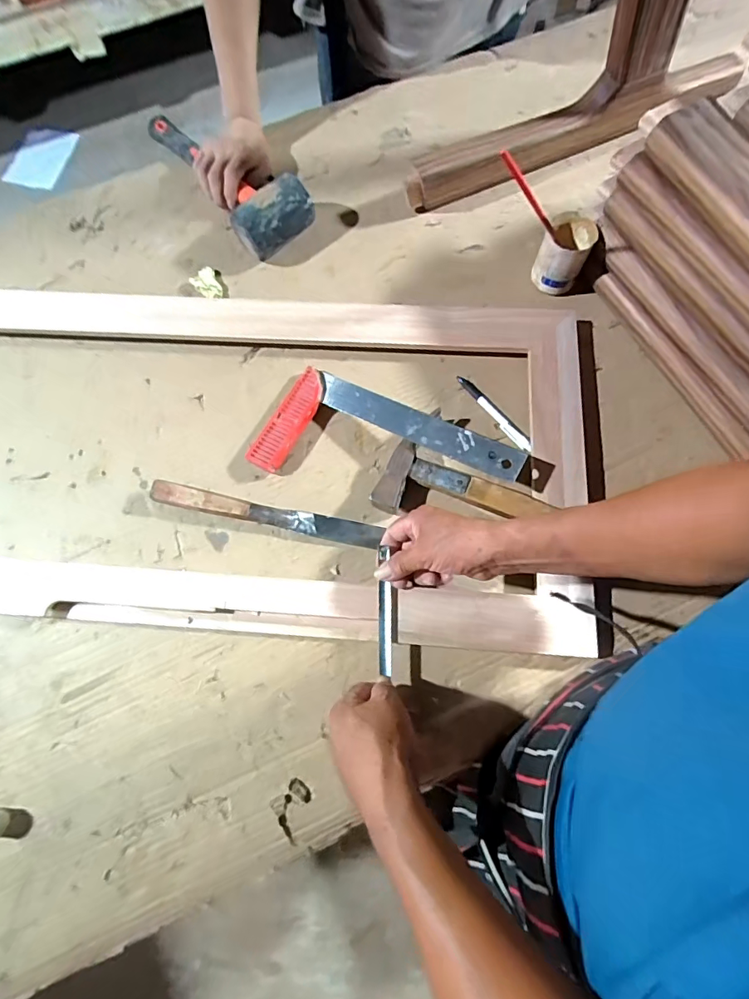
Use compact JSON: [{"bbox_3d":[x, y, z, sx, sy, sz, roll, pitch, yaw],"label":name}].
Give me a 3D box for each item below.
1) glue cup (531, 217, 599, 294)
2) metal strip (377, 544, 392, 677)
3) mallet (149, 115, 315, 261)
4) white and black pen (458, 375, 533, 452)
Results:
[{"bbox_3d":[0.248,-0.321,0.615,0.062,0.075,0.065,30,76,10],"label":"glue cup"},{"bbox_3d":[0.011,0.118,0.501,0.015,0.009,0.132,-2,77,1],"label":"metal strip"},{"bbox_3d":[-0.244,-0.468,0.673,0.325,0.072,0.097,37,78,11],"label":"mallet"},{"bbox_3d":[0.151,-0.111,0.590,0.014,0.009,0.132,-38,76,-9],"label":"white and black pen"}]

